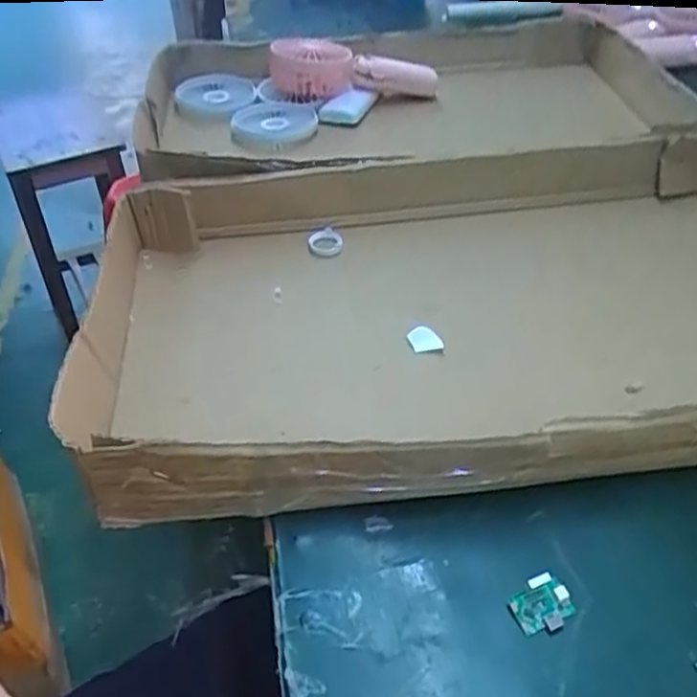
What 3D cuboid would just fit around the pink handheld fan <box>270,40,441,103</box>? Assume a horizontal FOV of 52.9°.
[{"bbox_3d":[0.007,-0.320,0.807,0.182,0.053,0.079,-6,41,-24],"label":"pink handheld fan"}]

